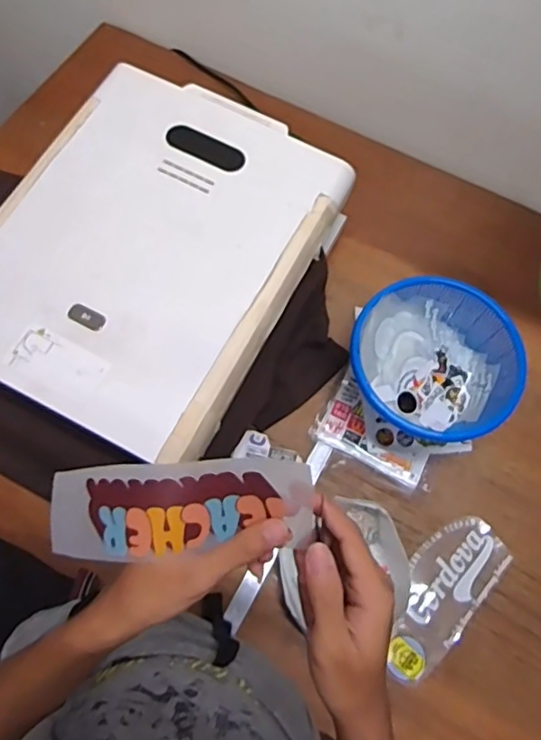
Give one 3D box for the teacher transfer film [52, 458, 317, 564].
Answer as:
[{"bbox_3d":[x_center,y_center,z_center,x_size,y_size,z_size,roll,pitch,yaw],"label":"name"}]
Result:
[{"bbox_3d":[-0.064,0.088,0.367,0.179,0.041,0.058,-8,69,7],"label":"teacher transfer film"}]

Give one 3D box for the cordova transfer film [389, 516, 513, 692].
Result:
[{"bbox_3d":[0.232,0.308,0.782,0.107,0.010,0.235,41,73,10],"label":"cordova transfer film"}]

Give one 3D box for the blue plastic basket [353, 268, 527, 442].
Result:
[{"bbox_3d":[0.229,-0.008,0.822,0.225,0.150,0.218,18,71,3],"label":"blue plastic basket"}]

